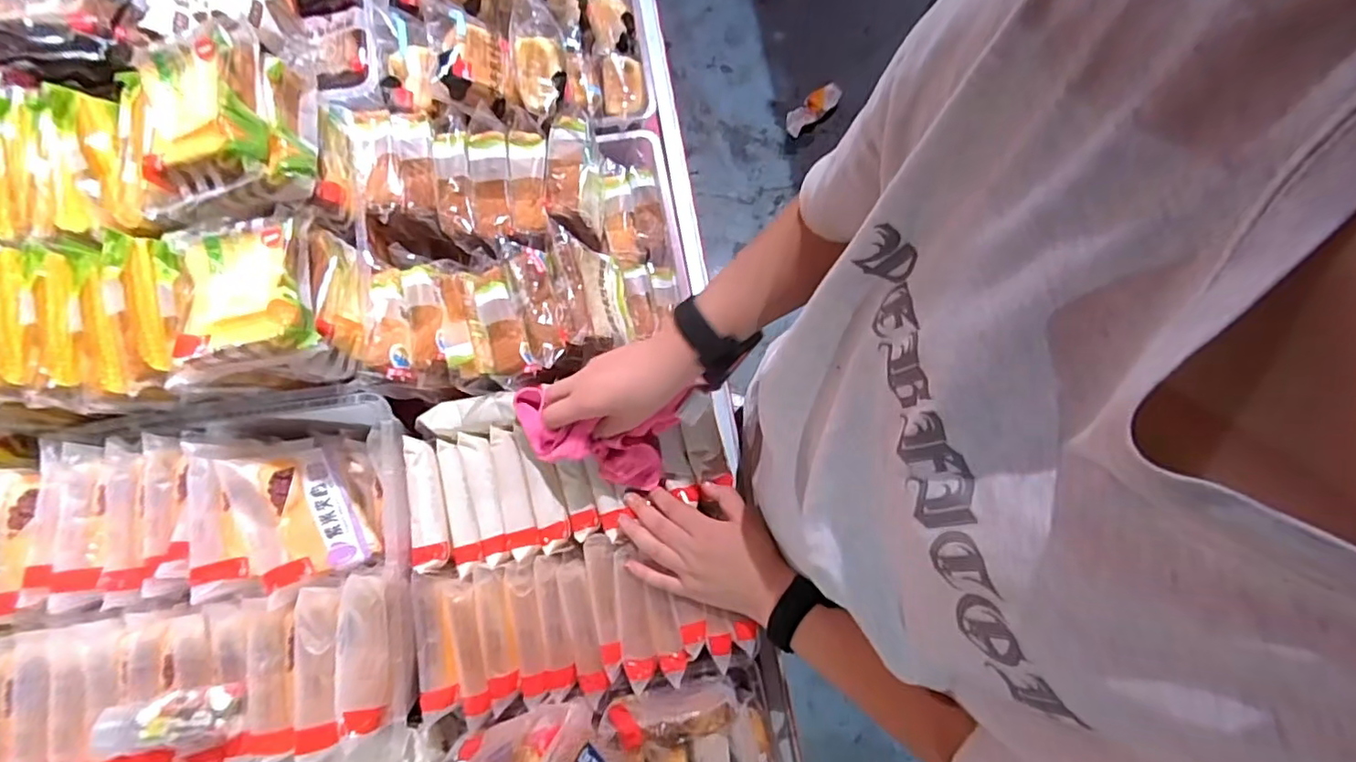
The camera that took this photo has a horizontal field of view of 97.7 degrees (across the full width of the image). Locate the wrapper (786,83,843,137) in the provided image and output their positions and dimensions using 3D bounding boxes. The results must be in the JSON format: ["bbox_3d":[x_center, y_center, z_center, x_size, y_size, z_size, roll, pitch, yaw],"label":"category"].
[{"bbox_3d":[0.380,-0.770,1.680,0.206,0.042,0.079,-43,81,-10],"label":"wrapper"}]

